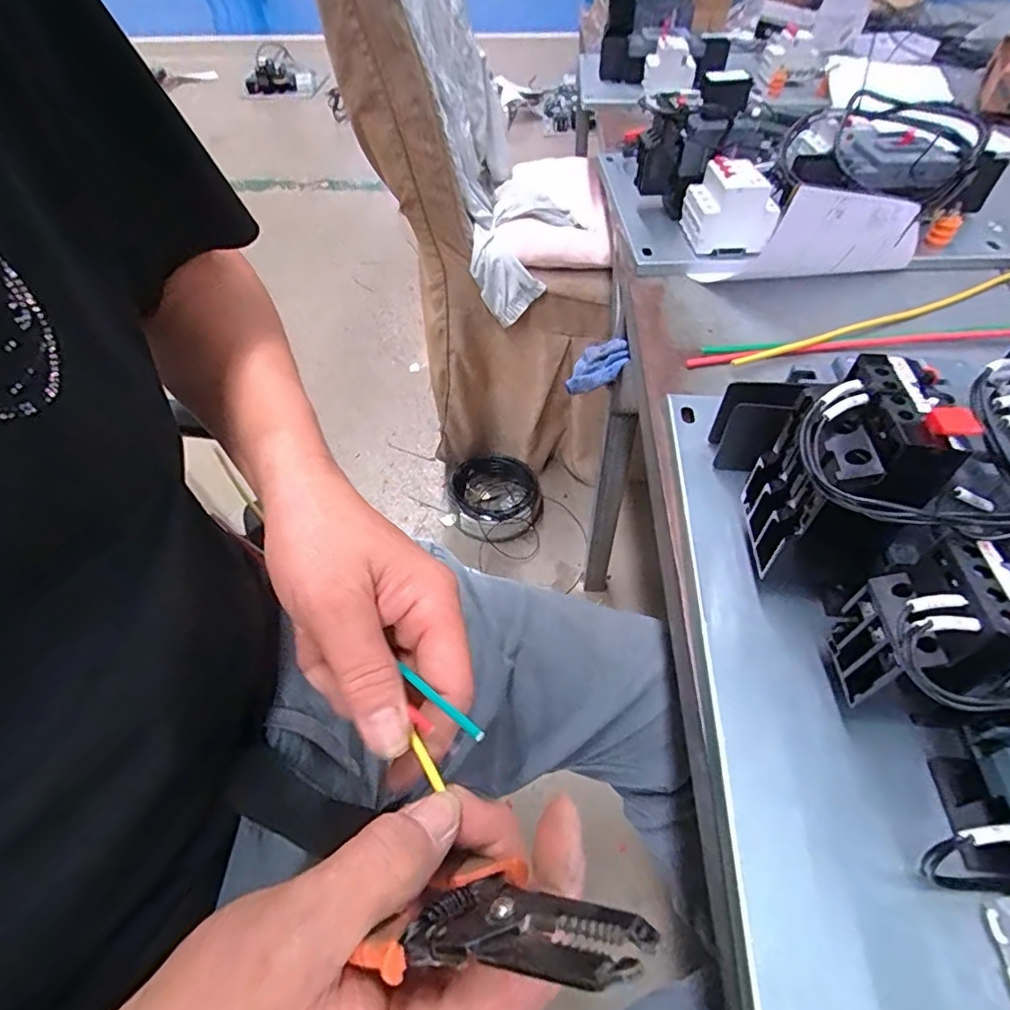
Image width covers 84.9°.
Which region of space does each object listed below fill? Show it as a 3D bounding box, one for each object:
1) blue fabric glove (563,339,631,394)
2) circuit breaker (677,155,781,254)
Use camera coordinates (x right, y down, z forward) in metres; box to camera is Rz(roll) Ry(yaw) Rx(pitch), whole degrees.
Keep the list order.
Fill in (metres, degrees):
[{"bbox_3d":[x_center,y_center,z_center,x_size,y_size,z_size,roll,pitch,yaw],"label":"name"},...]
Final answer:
[{"bbox_3d":[0.114,-0.168,0.670,0.084,0.030,0.051,-20,70,36],"label":"blue fabric glove"},{"bbox_3d":[0.242,-0.320,0.598,0.086,0.076,0.071,2,50,4],"label":"circuit breaker"}]

